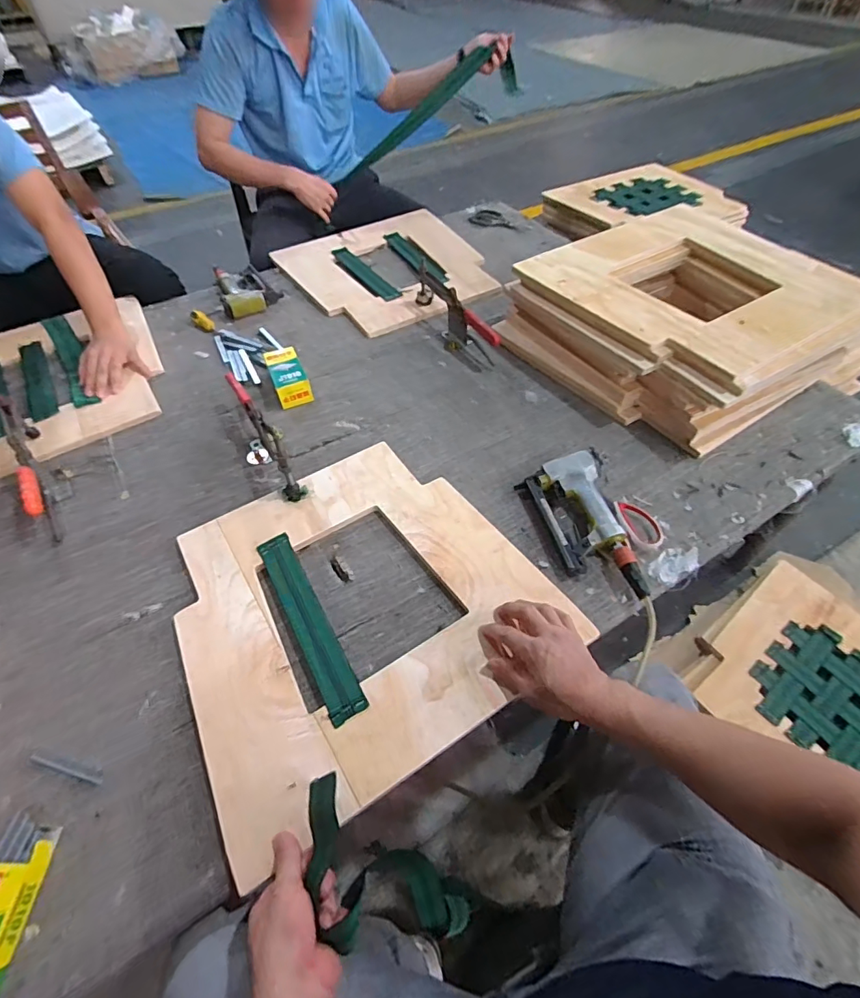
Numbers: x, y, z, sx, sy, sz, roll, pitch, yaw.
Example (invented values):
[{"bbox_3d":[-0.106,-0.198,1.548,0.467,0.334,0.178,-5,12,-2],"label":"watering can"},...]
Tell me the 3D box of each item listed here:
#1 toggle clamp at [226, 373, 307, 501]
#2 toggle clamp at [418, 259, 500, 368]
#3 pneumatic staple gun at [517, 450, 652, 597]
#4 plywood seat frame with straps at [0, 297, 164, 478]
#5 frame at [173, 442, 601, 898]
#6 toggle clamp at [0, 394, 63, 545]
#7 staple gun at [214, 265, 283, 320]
[{"bbox_3d":[-0.286,-0.124,0.827,0.046,0.100,0.290,-25,56,-17],"label":"toggle clamp"},{"bbox_3d":[0.046,-0.396,1.039,0.052,0.096,0.305,-26,56,-18],"label":"toggle clamp"},{"bbox_3d":[0.233,0.038,0.726,0.126,0.048,0.251,-9,52,-6],"label":"pneumatic staple gun"},{"bbox_3d":[-0.797,-0.235,0.975,0.468,0.035,0.450,-27,56,-18],"label":"plywood seat frame with straps"},{"bbox_3d":[-0.108,0.134,0.673,0.467,0.011,0.462,-28,56,-19],"label":"frame"},{"bbox_3d":[-0.666,-0.065,0.797,0.028,0.097,0.306,-28,56,-19],"label":"toggle clamp"},{"bbox_3d":[-0.458,-0.529,1.189,0.140,0.040,0.217,-23,55,-15],"label":"staple gun"}]

